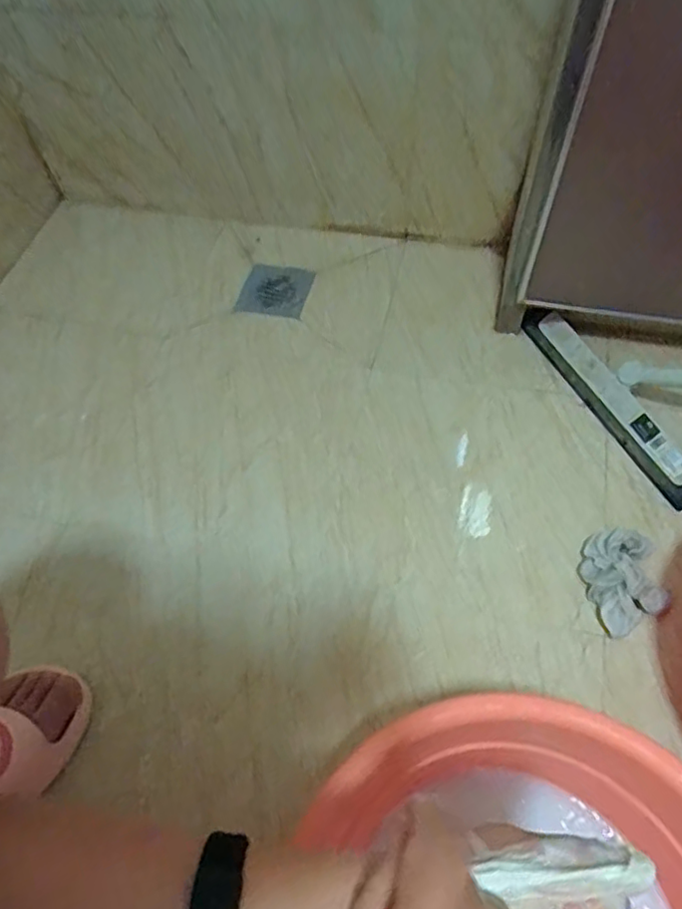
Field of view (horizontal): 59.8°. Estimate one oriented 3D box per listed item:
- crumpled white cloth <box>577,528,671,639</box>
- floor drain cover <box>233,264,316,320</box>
[{"bbox_3d":[0.285,0.125,0.600,0.073,0.033,0.104,-3,58,3],"label":"crumpled white cloth"},{"bbox_3d":[-0.095,-0.244,0.873,0.091,0.014,0.103,10,60,11],"label":"floor drain cover"}]

